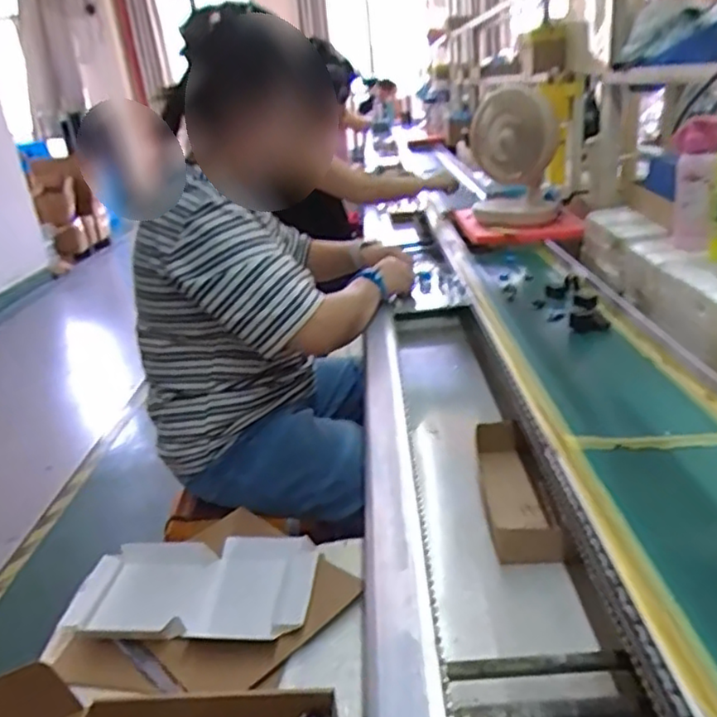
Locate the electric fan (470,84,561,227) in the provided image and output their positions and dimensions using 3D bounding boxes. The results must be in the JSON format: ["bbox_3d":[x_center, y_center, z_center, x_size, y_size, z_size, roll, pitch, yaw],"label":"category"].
[{"bbox_3d":[0.380,-0.475,1.570,0.201,0.319,0.180,-2,23,11],"label":"electric fan"}]

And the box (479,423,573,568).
[{"bbox_3d":[0.180,0.153,0.762,0.072,0.048,0.234,-5,22,4],"label":"box"}]

